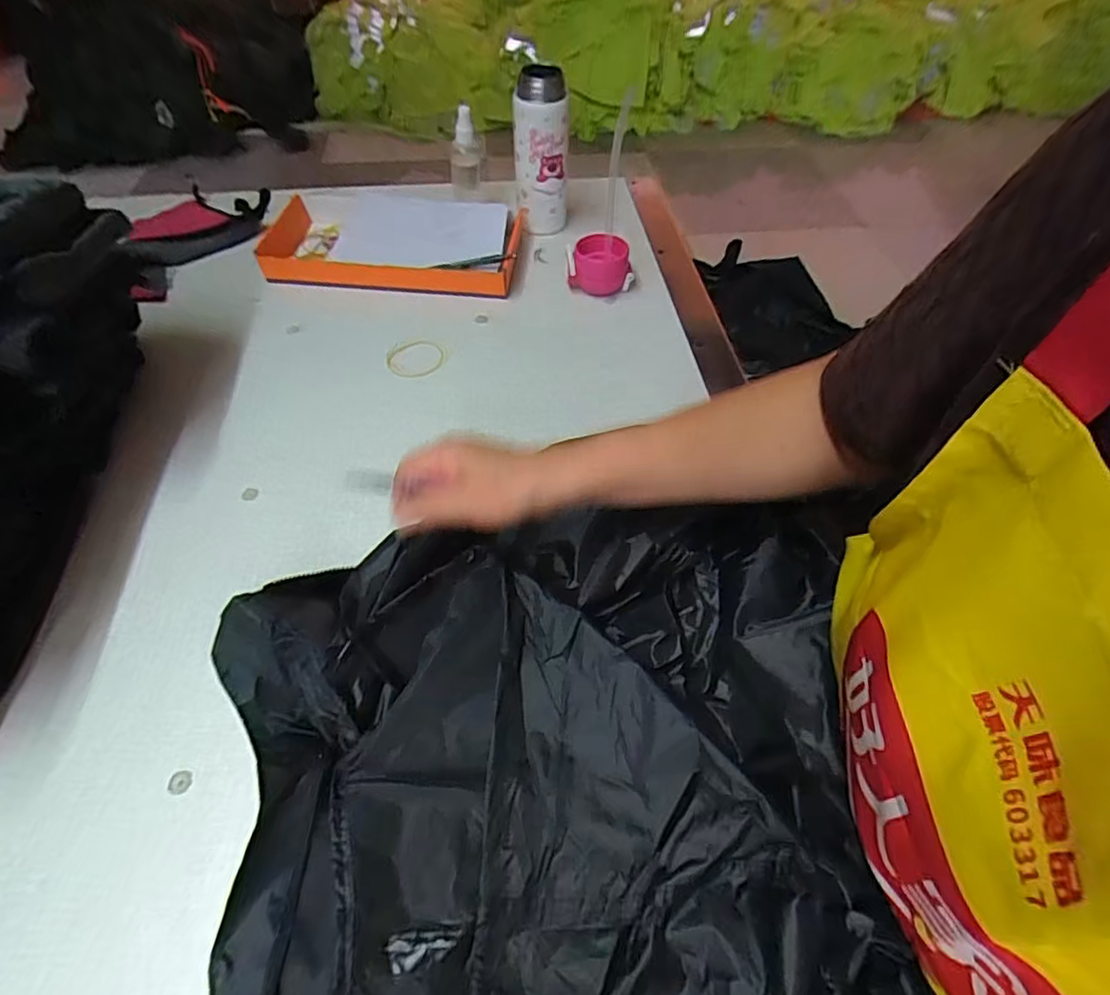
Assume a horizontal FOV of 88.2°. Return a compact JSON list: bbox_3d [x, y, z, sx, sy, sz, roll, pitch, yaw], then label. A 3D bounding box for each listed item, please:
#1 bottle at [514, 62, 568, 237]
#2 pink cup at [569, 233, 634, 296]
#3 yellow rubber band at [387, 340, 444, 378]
[{"bbox_3d":[-0.017,-0.443,0.731,0.067,0.183,0.069,-1,53,-2],"label":"bottle"},{"bbox_3d":[0.059,-0.287,0.714,0.078,0.051,0.060,4,53,1],"label":"pink cup"},{"bbox_3d":[-0.157,-0.156,0.644,0.064,0.004,0.049,-29,68,-21],"label":"yellow rubber band"}]

